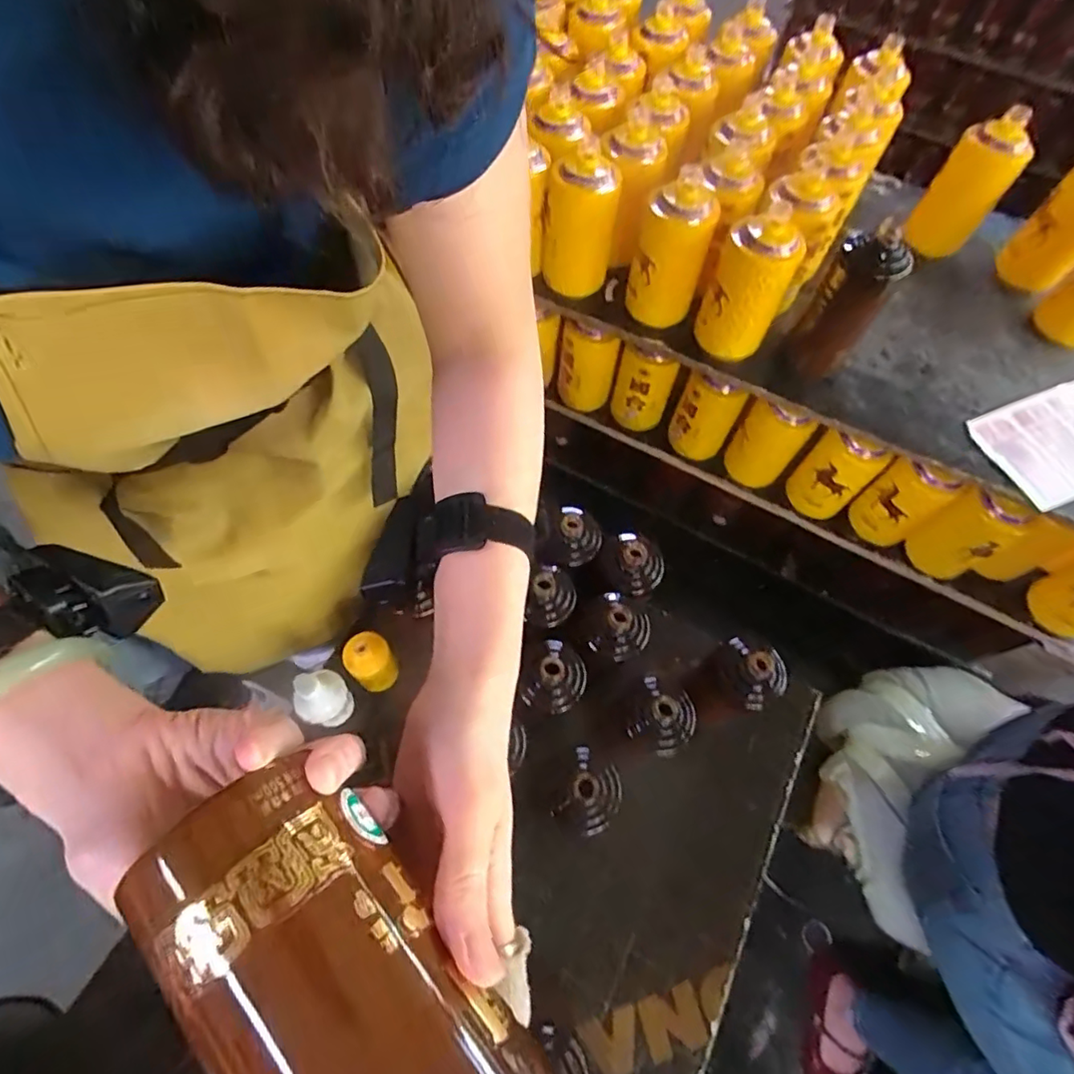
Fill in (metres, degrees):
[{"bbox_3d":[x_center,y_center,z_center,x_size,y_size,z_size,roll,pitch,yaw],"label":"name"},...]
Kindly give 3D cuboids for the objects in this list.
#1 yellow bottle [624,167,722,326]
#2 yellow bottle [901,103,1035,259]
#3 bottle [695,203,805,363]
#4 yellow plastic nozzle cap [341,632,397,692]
[{"bbox_3d":[0.170,-0.362,0.720,0.090,0.161,0.074,22,63,8],"label":"yellow bottle"},{"bbox_3d":[0.602,-0.486,0.804,0.086,0.181,0.098,30,65,12],"label":"yellow bottle"},{"bbox_3d":[0.261,-0.310,0.702,0.090,0.165,0.074,24,64,9],"label":"bottle"},{"bbox_3d":[-0.198,0.148,0.674,0.053,0.051,0.060,-36,70,-19],"label":"yellow plastic nozzle cap"}]

